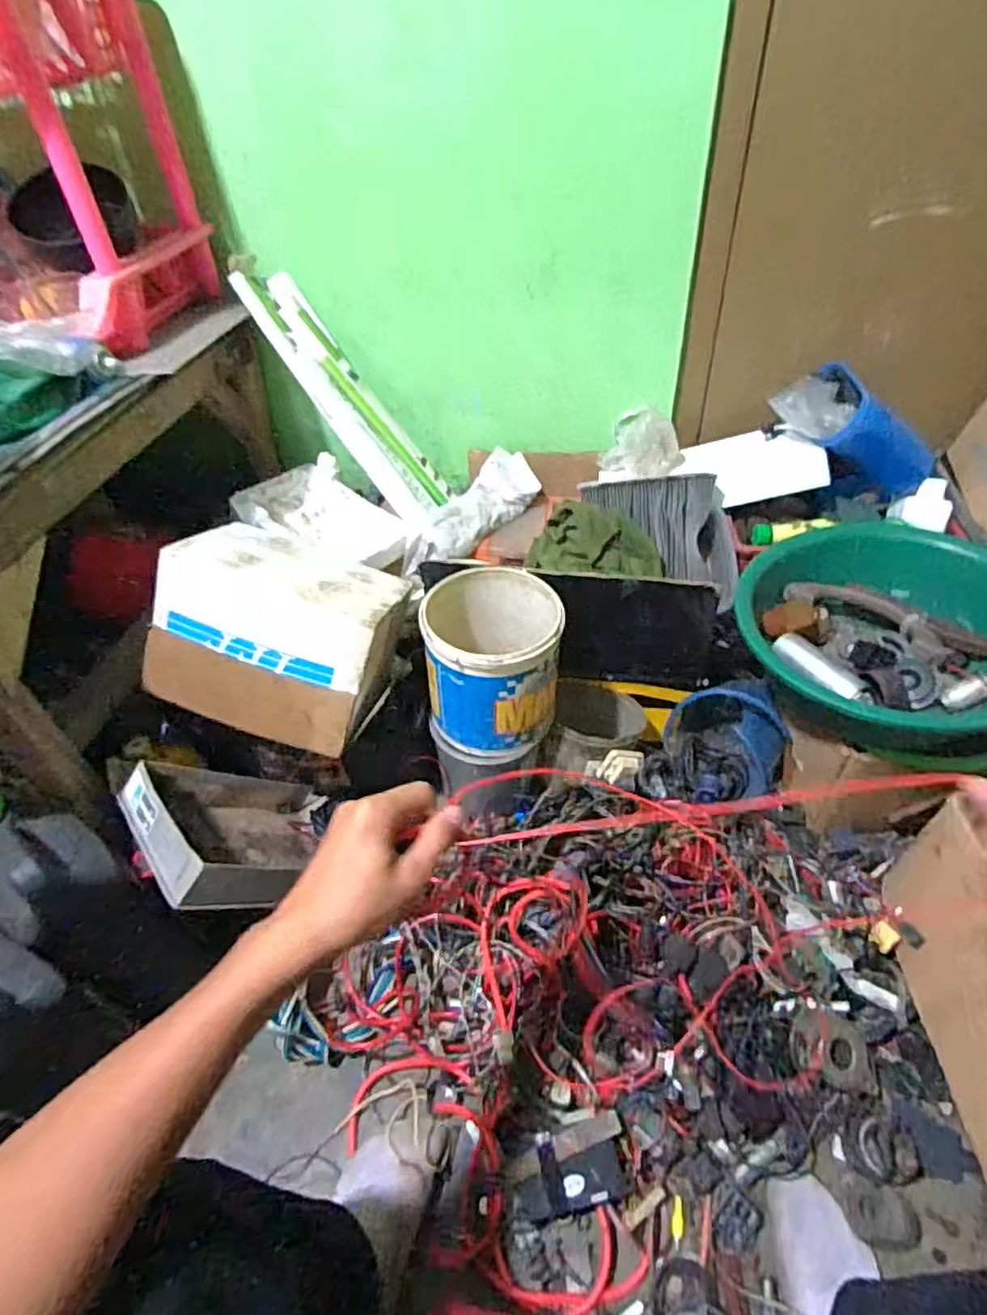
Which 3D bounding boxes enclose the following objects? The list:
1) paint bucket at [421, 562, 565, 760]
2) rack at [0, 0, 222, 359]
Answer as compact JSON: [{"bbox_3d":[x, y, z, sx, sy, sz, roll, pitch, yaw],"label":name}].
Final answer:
[{"bbox_3d":[0.002,0.005,0.881,0.179,0.187,0.184,0,44,6],"label":"paint bucket"},{"bbox_3d":[-0.649,-0.610,0.816,0.428,0.339,0.347,5,44,10],"label":"rack"}]

